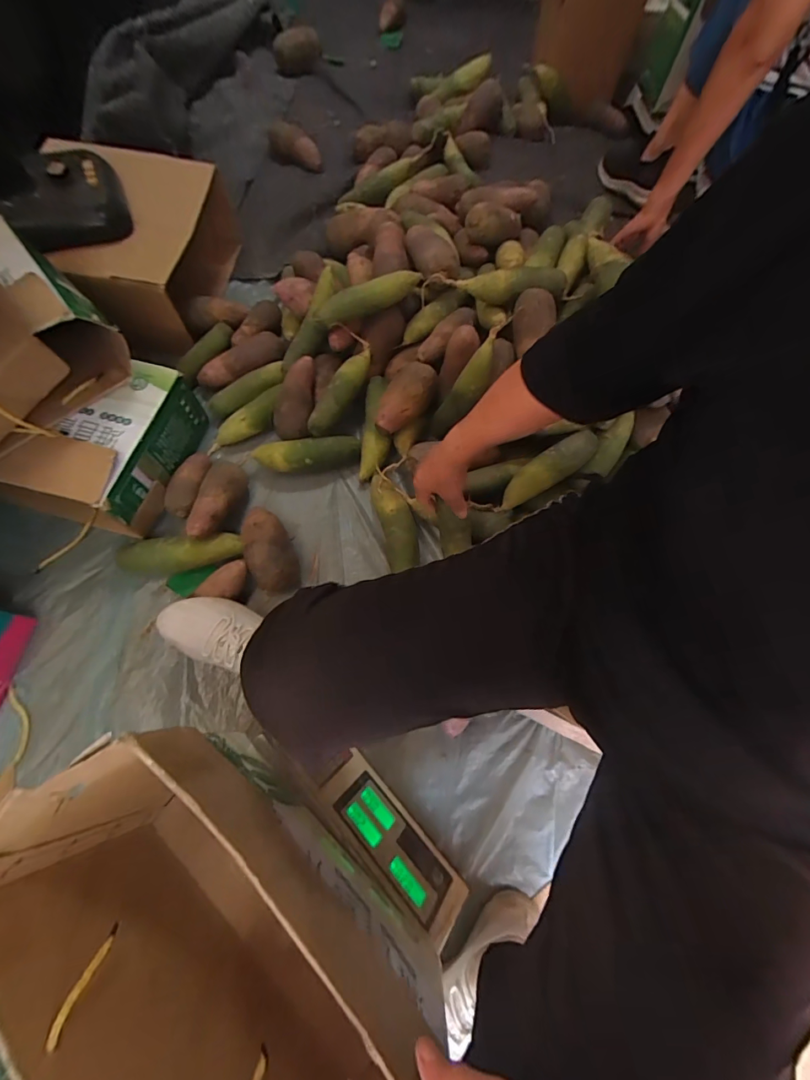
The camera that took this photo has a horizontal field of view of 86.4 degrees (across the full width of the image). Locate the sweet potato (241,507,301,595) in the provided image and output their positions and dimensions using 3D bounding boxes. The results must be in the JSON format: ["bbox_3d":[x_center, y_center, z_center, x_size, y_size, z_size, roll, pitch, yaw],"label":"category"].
[{"bbox_3d":[-0.229,0.016,0.721,0.080,0.071,0.145,-25,72,-11],"label":"sweet potato"}]

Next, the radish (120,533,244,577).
[{"bbox_3d":[-0.376,0.021,0.723,0.202,0.070,0.056,-6,69,-4],"label":"radish"}]

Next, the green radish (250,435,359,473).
[{"bbox_3d":[-0.181,-0.157,0.798,0.197,0.045,0.057,-6,69,-4],"label":"green radish"}]

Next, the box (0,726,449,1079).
[{"bbox_3d":[-0.143,0.344,0.389,0.379,0.252,0.169,42,74,13],"label":"box"}]

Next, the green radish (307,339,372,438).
[{"bbox_3d":[-0.114,-0.284,0.806,0.045,0.052,0.206,25,71,8],"label":"green radish"}]

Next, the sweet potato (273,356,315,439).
[{"bbox_3d":[-0.201,-0.267,0.799,0.064,0.046,0.158,11,88,3],"label":"sweet potato"}]

